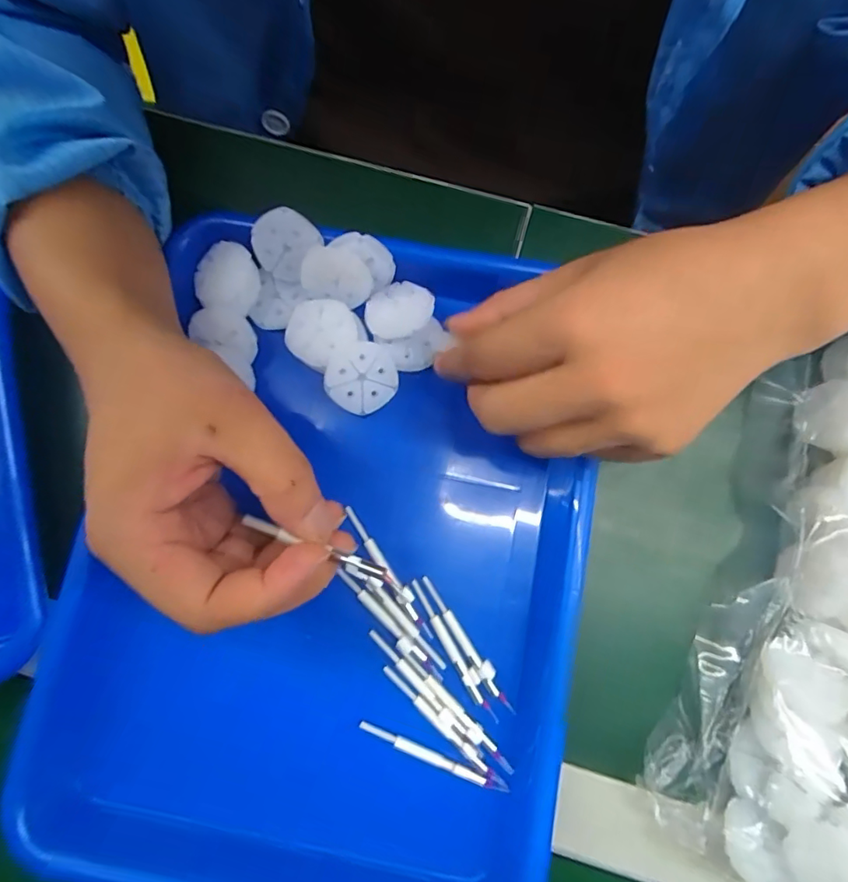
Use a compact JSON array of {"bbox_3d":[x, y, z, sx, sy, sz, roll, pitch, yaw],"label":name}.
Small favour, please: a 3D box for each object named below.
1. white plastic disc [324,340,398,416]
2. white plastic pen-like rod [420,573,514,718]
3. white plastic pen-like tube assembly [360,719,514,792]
[{"bbox_3d":[-0.034,-0.034,0.283,0.038,0.004,0.036,-1,95,-12],"label":"white plastic disc"},{"bbox_3d":[0.022,0.103,0.267,0.008,0.004,0.077,-33,81,-5],"label":"white plastic pen-like rod"},{"bbox_3d":[0.003,0.156,0.256,0.075,0.007,0.006,22,81,5],"label":"white plastic pen-like tube assembly"}]

